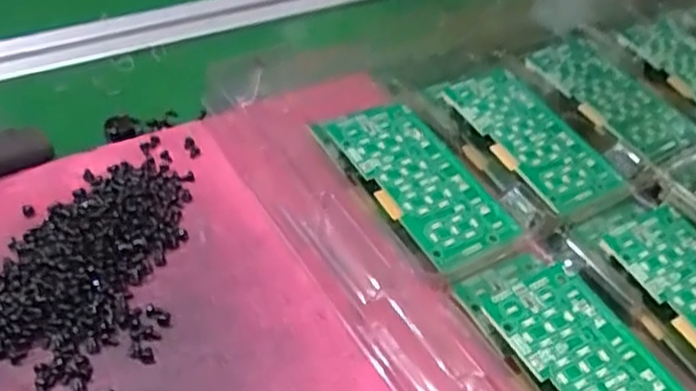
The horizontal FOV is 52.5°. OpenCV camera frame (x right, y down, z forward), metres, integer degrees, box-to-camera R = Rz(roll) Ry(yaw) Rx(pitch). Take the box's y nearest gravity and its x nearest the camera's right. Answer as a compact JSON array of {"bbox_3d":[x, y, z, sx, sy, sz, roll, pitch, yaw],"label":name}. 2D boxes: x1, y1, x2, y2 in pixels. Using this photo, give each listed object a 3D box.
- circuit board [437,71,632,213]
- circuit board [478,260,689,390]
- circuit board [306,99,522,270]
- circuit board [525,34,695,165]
[{"bbox_3d":[0.092,-0.032,0.357,0.047,0.011,0.096,-20,51,-23],"label":"circuit board"},{"bbox_3d":[0.097,0.068,0.263,0.050,0.004,0.094,-20,56,-26],"label":"circuit board"},{"bbox_3d":[0.032,-0.008,0.330,0.049,0.009,0.099,-18,56,-23],"label":"circuit board"},{"bbox_3d":[0.148,-0.056,0.392,0.051,0.007,0.095,-21,51,-24],"label":"circuit board"}]

